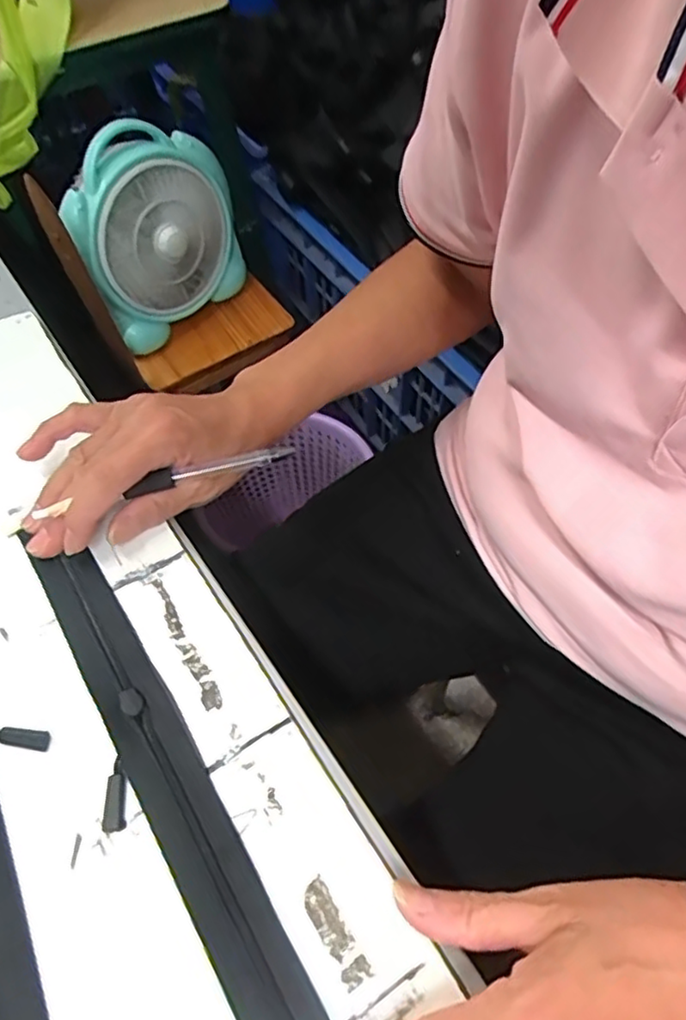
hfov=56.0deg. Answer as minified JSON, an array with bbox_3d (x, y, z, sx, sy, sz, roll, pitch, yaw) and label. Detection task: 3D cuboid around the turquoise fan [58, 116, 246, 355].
[{"bbox_3d":[-0.228,-0.351,0.826,0.080,0.220,0.223,27,63,18],"label":"turquoise fan"}]

